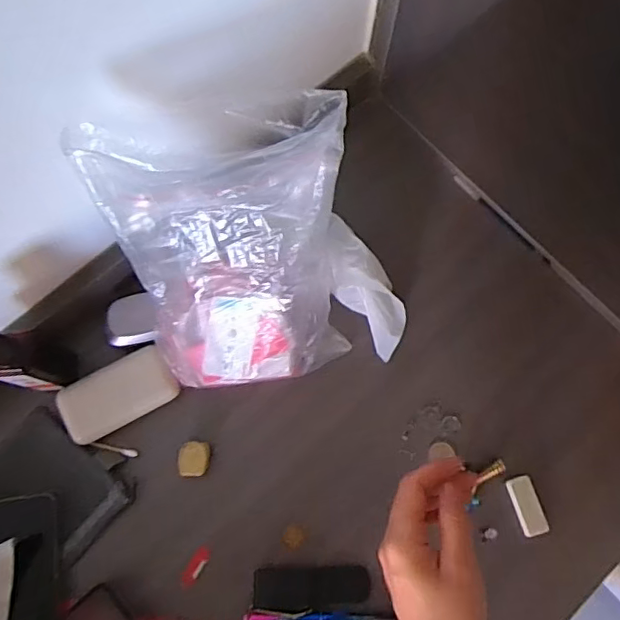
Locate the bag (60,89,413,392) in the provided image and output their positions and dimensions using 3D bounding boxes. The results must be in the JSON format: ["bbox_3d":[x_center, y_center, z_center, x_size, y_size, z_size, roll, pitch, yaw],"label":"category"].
[{"bbox_3d":[-0.032,-0.038,0.433,0.200,0.225,0.147,-16,76,-5],"label":"bag"}]

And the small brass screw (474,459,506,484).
[{"bbox_3d":[0.163,0.147,0.507,0.031,0.008,0.011,-29,75,-8],"label":"small brass screw"}]

